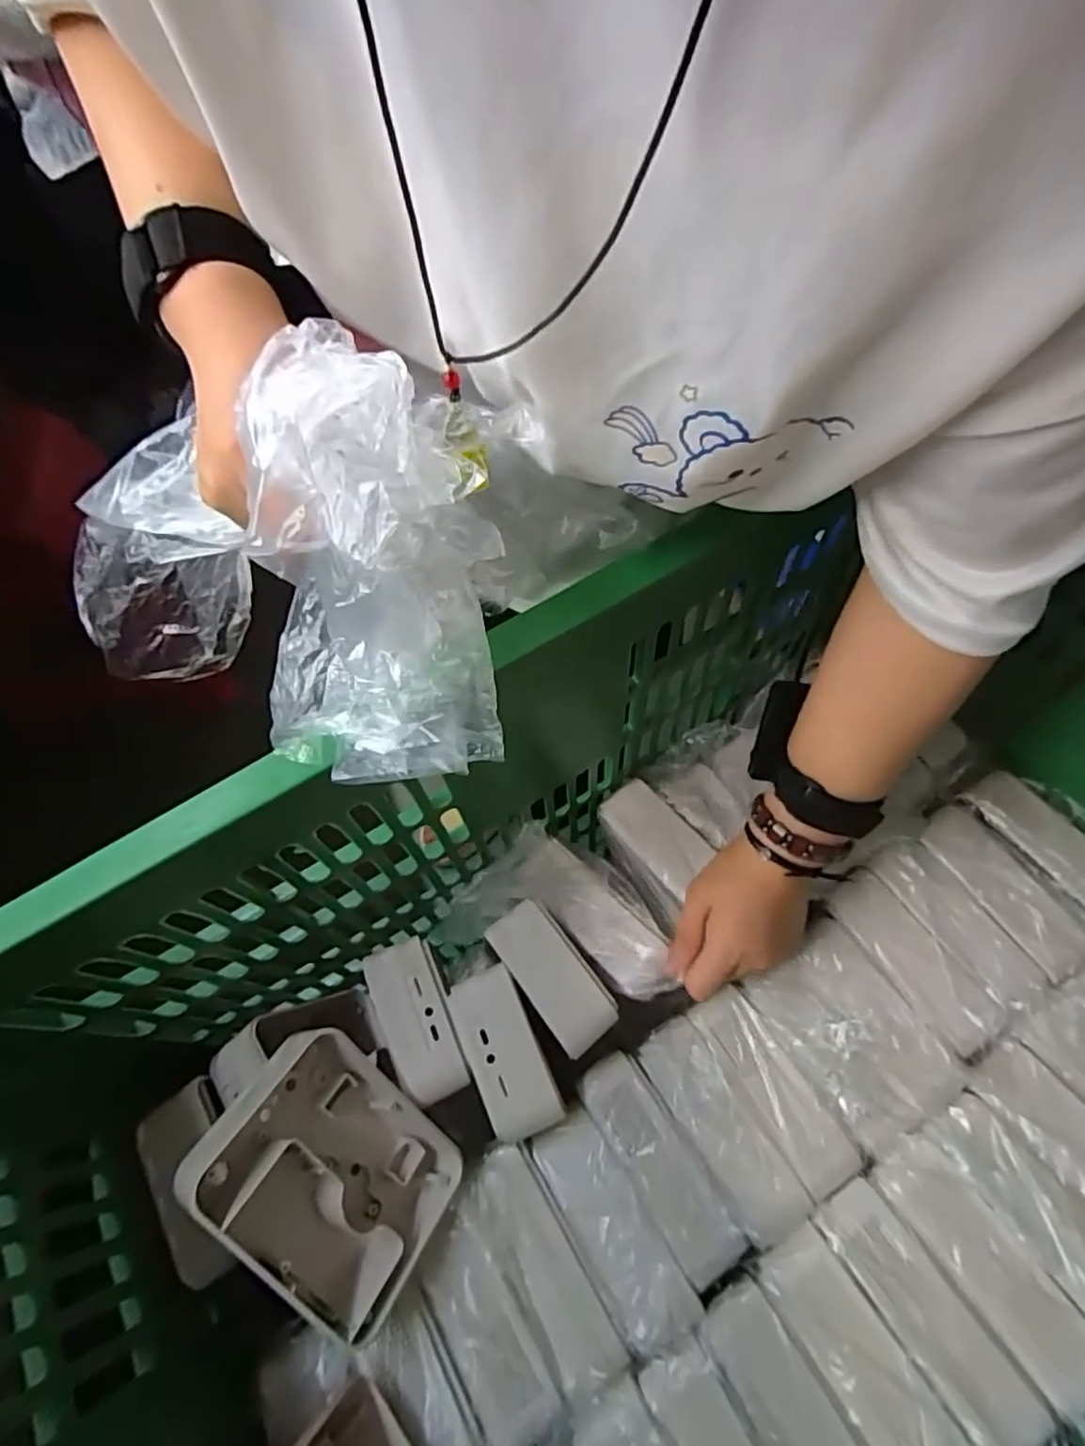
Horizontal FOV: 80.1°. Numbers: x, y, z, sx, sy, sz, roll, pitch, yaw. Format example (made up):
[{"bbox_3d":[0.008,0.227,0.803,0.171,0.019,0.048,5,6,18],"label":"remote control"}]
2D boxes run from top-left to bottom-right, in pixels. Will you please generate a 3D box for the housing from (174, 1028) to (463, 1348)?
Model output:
[{"bbox_3d":[-0.118,0.246,0.355,0.131,0.046,0.099,50,40,-7],"label":"housing"}]

